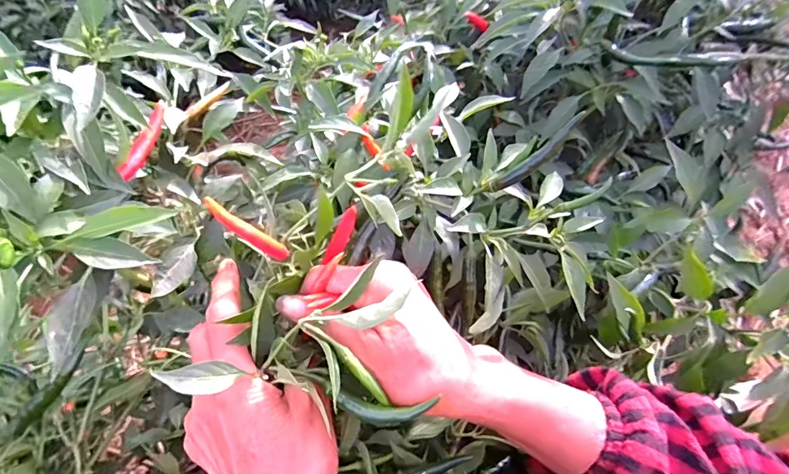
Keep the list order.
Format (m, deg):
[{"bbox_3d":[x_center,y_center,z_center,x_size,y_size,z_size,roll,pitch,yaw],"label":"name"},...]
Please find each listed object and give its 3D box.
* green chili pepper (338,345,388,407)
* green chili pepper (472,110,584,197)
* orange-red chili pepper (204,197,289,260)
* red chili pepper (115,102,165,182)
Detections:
[{"bbox_3d":[-0.017,0.074,0.232,0.005,0.004,0.038,-40,85,-28],"label":"green chili pepper"},{"bbox_3d":[0.085,-0.047,0.274,0.081,0.007,0.011,-38,42,29],"label":"green chili pepper"},{"bbox_3d":[-0.082,-0.004,0.244,0.006,0.057,0.011,-26,45,24],"label":"orange-red chili pepper"},{"bbox_3d":[-0.166,-0.064,0.290,0.007,0.017,0.062,5,50,7],"label":"red chili pepper"}]

